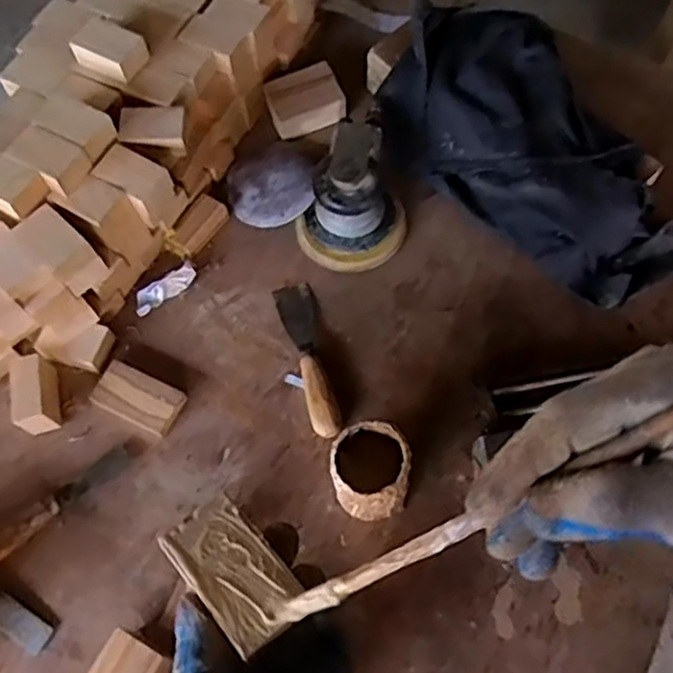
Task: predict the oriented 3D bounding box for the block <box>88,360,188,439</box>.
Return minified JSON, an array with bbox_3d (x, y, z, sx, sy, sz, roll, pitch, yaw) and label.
[{"bbox_3d":[-0.193,0.060,0.687,0.086,0.021,0.048,26,68,12],"label":"block"}]

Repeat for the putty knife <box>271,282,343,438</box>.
[{"bbox_3d":[-0.028,0.020,0.697,0.036,0.017,0.169,-13,66,-5],"label":"putty knife"}]

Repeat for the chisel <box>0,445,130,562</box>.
[{"bbox_3d":[-0.260,0.154,0.644,0.156,0.020,0.029,-36,70,-14],"label":"chisel"}]

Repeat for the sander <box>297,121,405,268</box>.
[{"bbox_3d":[0.017,-0.149,0.733,0.113,0.092,0.139,5,66,3],"label":"sander"}]

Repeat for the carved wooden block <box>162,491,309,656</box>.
[{"bbox_3d":[-0.055,0.125,0.381,0.044,0.016,0.078,-39,71,-15],"label":"carved wooden block"}]

